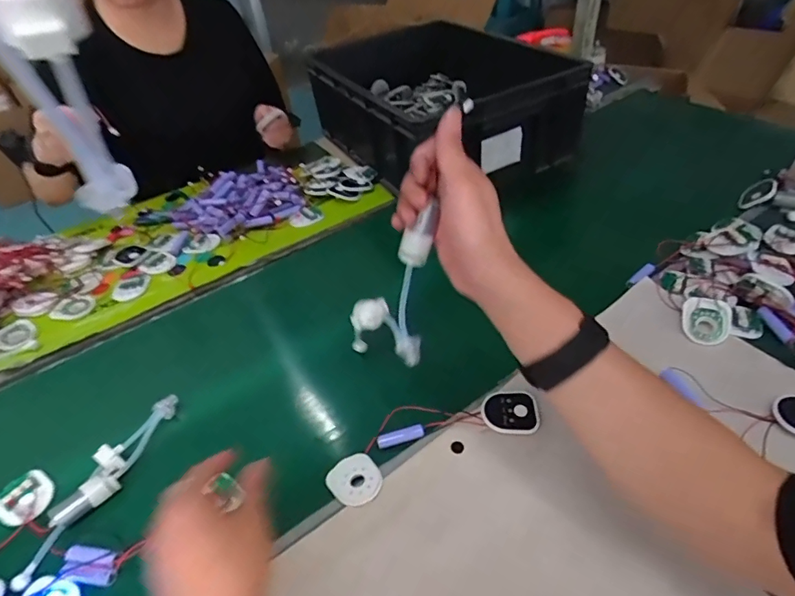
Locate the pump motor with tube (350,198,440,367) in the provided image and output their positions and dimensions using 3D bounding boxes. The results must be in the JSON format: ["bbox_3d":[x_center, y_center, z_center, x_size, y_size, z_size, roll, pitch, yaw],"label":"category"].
[{"bbox_3d":[0.004,-0.001,0.449,0.062,0.179,0.067,16,41,-14],"label":"pump motor with tube"}]

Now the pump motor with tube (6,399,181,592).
[{"bbox_3d":[-0.308,0.187,0.499,0.039,0.021,0.210,10,45,16],"label":"pump motor with tube"}]

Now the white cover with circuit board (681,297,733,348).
[{"bbox_3d":[0.357,0.027,0.553,0.048,0.010,0.056,12,72,20],"label":"white cover with circuit board"}]

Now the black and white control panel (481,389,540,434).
[{"bbox_3d":[0.119,0.118,0.503,0.057,0.010,0.047,2,50,14],"label":"black and white control panel"}]

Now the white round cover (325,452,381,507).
[{"bbox_3d":[-0.041,0.179,0.474,0.055,0.012,0.050,31,54,33],"label":"white round cover"}]

